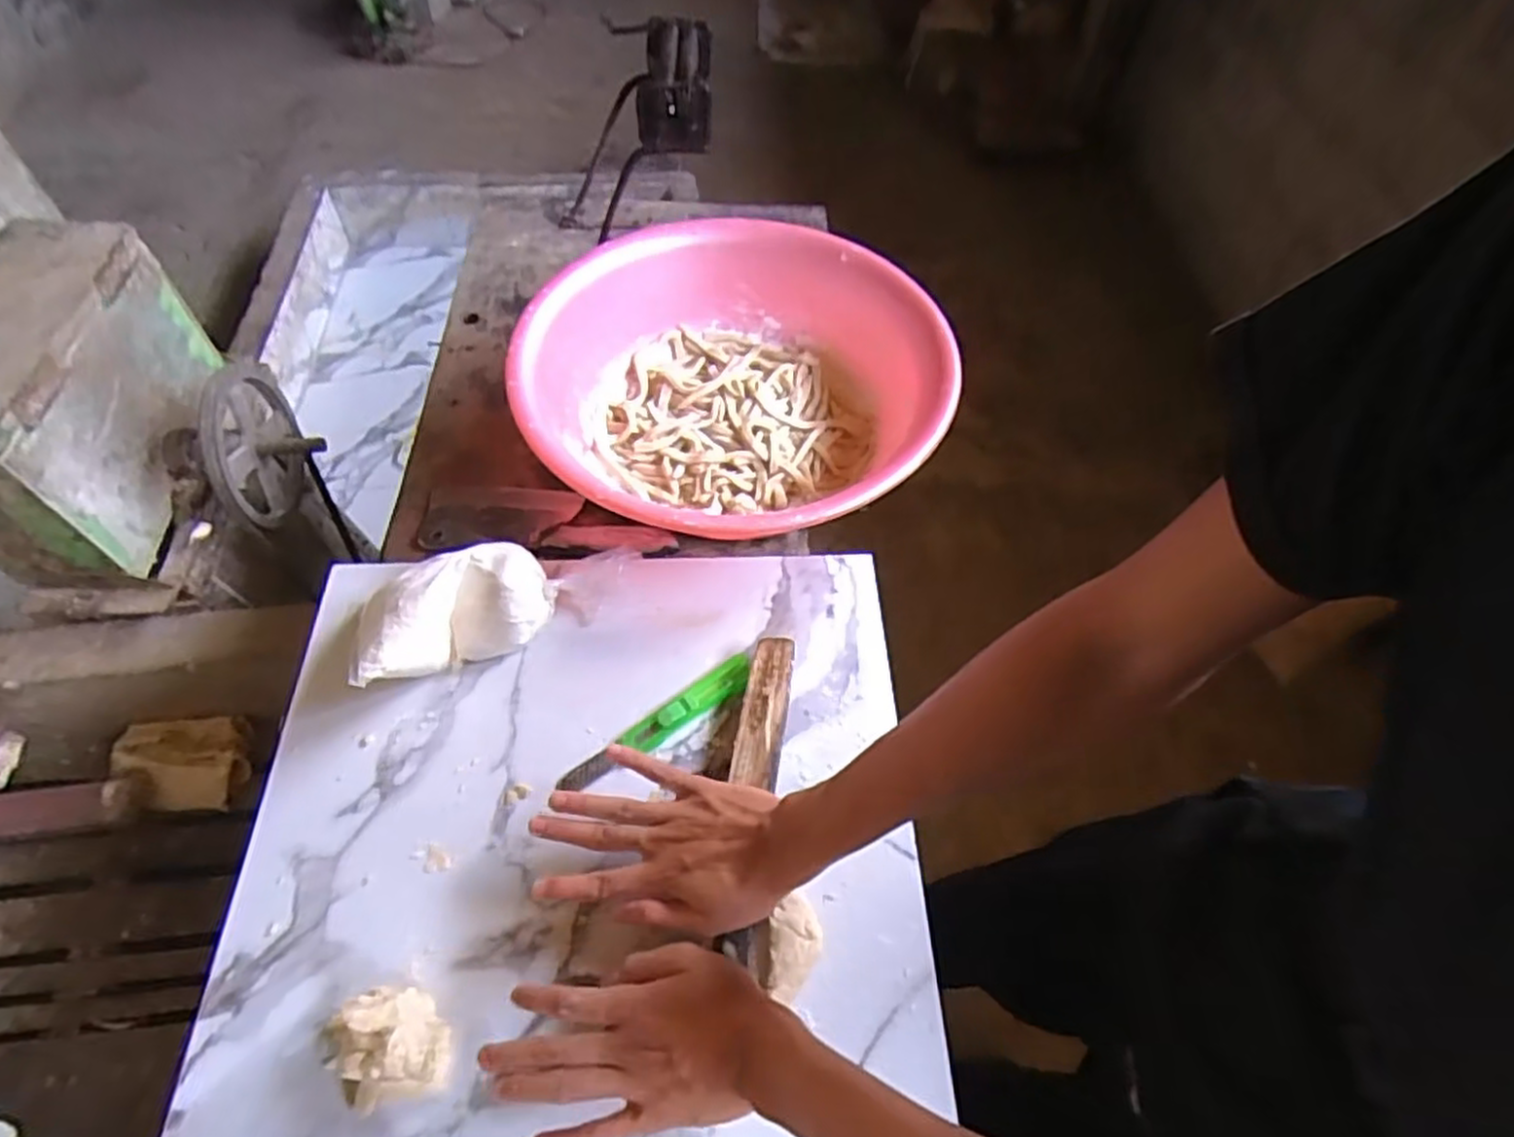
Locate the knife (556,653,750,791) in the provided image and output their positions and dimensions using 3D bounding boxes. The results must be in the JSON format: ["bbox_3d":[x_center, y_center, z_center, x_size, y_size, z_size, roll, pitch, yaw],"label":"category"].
[{"bbox_3d":[-0.077,0.124,0.618,0.179,0.014,0.033,-31,62,-21],"label":"knife"}]

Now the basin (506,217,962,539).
[{"bbox_3d":[-0.020,-0.188,0.772,0.393,0.138,0.426,1,56,-2],"label":"basin"}]

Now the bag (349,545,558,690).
[{"bbox_3d":[-0.252,0.040,0.628,0.161,0.073,0.088,-25,60,-18],"label":"bag"}]

